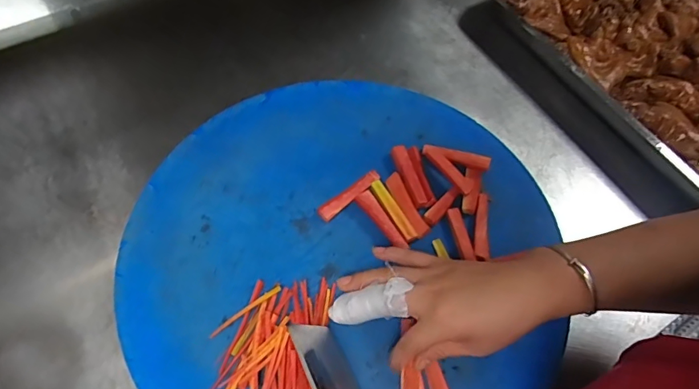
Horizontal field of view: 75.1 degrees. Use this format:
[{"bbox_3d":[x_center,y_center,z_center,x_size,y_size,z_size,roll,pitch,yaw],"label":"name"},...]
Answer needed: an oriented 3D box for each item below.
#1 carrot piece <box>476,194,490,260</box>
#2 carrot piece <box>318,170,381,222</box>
[{"bbox_3d":[0.130,0.029,0.442,0.013,0.008,0.069,10,60,3],"label":"carrot piece"},{"bbox_3d":[0.000,0.000,0.455,0.074,0.014,0.017,-38,69,-22],"label":"carrot piece"}]

